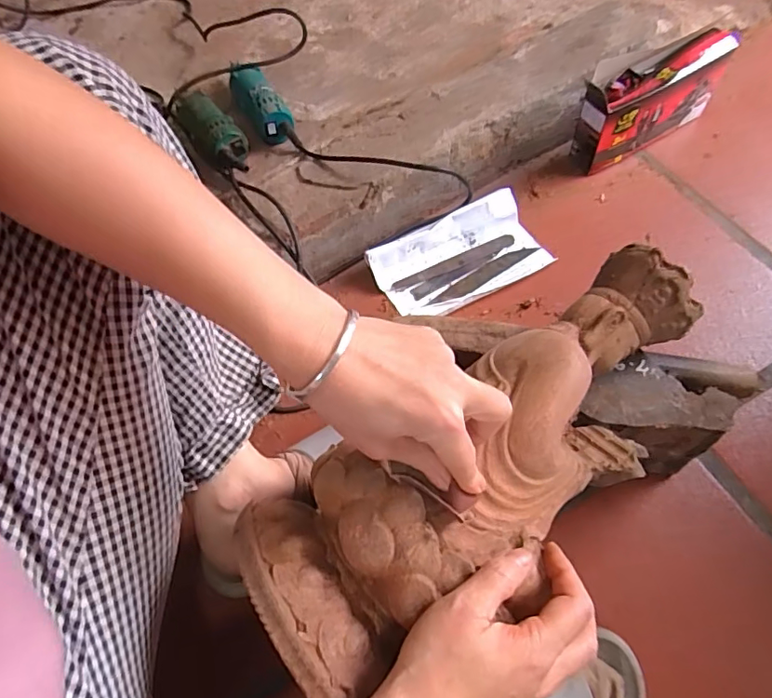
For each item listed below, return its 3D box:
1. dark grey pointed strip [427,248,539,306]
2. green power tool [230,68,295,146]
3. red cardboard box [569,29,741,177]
[{"bbox_3d":[0.129,-0.096,0.686,0.159,0.009,0.024,-30,63,-14],"label":"dark grey pointed strip"},{"bbox_3d":[-0.182,-0.354,0.746,0.057,0.045,0.155,-28,63,-10],"label":"green power tool"},{"bbox_3d":[0.375,-0.351,0.738,0.238,0.129,0.059,-26,62,-10],"label":"red cardboard box"}]

